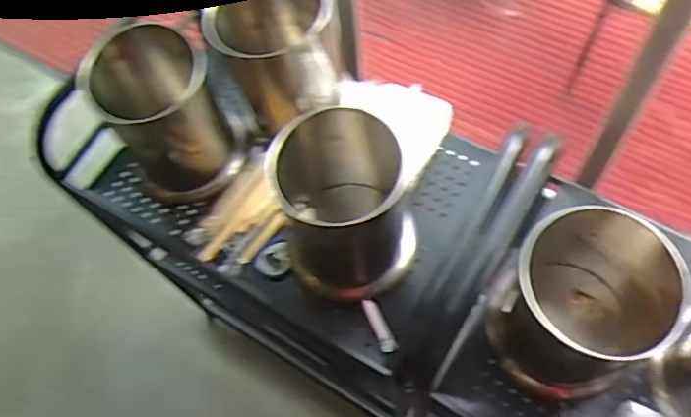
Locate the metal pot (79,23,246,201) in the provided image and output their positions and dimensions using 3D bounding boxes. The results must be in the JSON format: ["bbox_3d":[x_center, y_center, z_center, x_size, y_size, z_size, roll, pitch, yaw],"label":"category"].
[{"bbox_3d":[-0.216,-0.111,0.745,0.128,0.193,0.128,-1,69,3],"label":"metal pot"}]

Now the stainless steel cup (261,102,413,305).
[{"bbox_3d":[0.005,0.006,0.645,0.142,0.186,0.136,-1,69,3],"label":"stainless steel cup"}]

